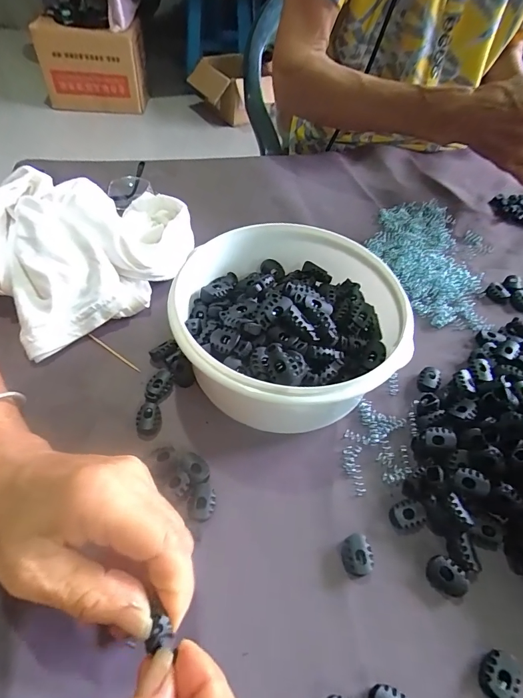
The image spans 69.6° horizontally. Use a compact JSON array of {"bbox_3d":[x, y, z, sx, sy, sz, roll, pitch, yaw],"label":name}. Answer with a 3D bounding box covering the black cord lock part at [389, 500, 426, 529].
[{"bbox_3d":[0.094,0.108,0.243,0.021,0.011,0.016,-10,54,-11],"label":"black cord lock part"}]

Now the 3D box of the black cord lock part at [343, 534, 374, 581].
[{"bbox_3d":[0.057,0.125,0.227,0.018,0.010,0.021,-9,53,-10],"label":"black cord lock part"}]

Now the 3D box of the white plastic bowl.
[{"bbox_3d":[0.021,-0.015,0.286,0.158,0.077,0.172,2,52,-2],"label":"white plastic bowl"}]

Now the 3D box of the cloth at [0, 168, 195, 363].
[{"bbox_3d":[-0.155,-0.096,0.342,0.140,0.073,0.187,39,60,24],"label":"cloth"}]

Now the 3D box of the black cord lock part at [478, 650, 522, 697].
[{"bbox_3d":[0.124,0.170,0.196,0.016,0.009,0.021,34,58,21],"label":"black cord lock part"}]

